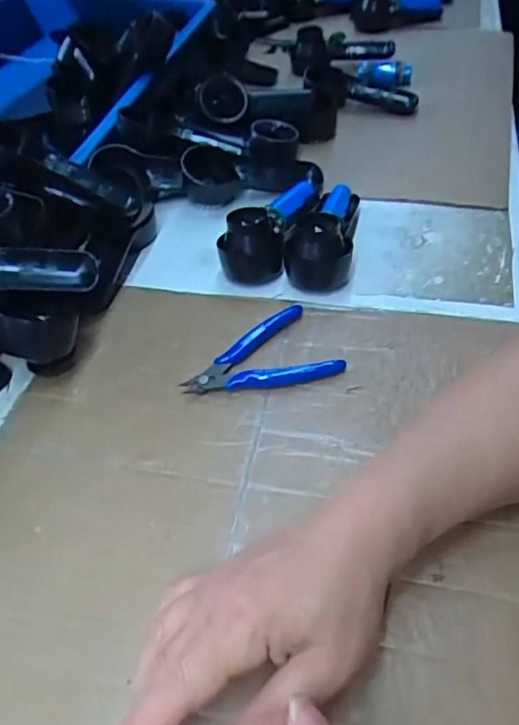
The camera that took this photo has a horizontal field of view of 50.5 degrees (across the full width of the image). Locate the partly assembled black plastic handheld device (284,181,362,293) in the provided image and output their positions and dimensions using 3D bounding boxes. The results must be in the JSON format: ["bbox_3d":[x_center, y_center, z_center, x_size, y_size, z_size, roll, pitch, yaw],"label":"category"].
[{"bbox_3d":[0.060,-0.133,0.520,0.059,0.052,0.146,6,49,9],"label":"partly assembled black plastic handheld device"}]

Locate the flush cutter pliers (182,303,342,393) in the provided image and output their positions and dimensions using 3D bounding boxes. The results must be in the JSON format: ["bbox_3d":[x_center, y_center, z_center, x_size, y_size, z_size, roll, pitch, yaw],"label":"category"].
[{"bbox_3d":[0.000,-0.012,0.444,0.120,0.015,0.076,-8,48,-4],"label":"flush cutter pliers"}]

